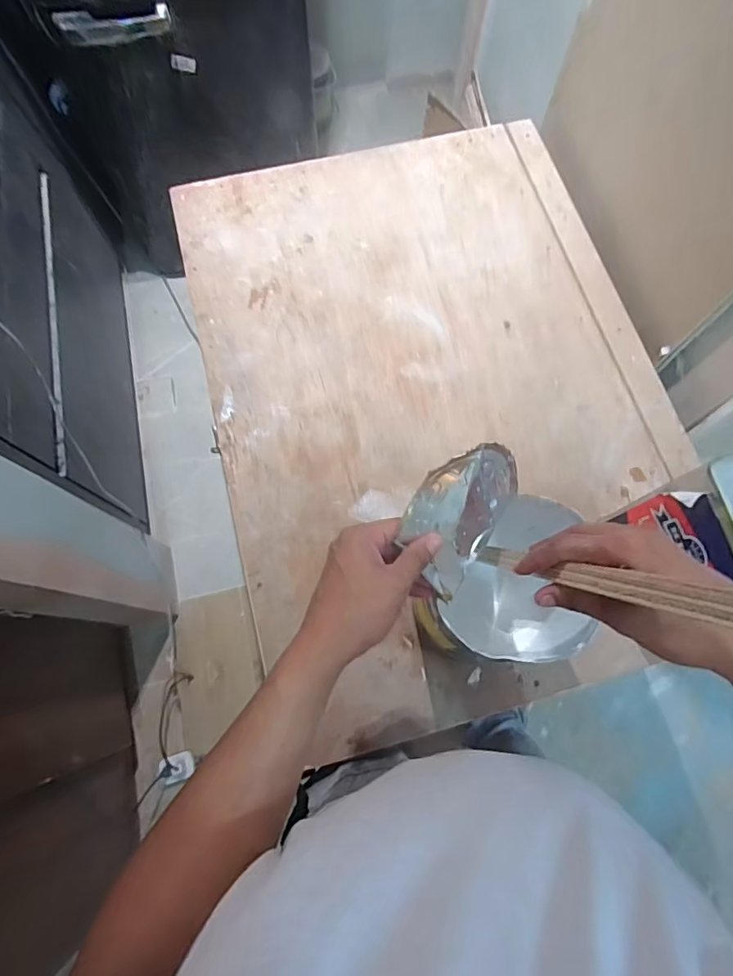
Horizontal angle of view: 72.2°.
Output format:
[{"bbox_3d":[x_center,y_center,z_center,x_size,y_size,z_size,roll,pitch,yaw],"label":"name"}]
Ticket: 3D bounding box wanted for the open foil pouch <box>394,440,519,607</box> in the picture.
[{"bbox_3d":[0.081,0.016,0.435,0.072,0.065,0.131,33,74,9],"label":"open foil pouch"}]

